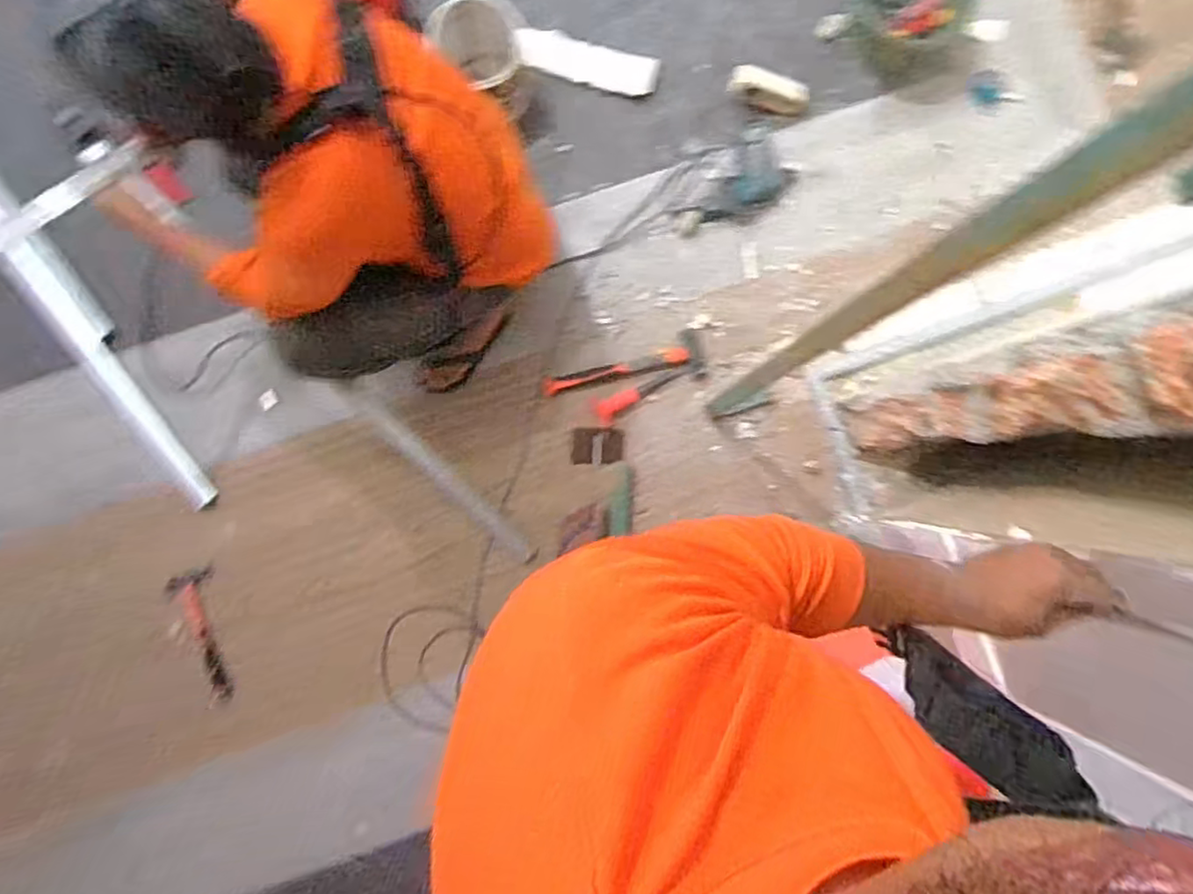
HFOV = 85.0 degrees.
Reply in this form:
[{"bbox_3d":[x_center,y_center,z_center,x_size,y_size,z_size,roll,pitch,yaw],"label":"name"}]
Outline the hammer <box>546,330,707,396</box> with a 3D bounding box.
[{"bbox_3d":[0.063,-0.184,1.507,0.373,0.026,0.110,-11,89,-4],"label":"hammer"}]

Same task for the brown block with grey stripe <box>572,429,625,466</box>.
[{"bbox_3d":[0.003,0.001,1.511,0.115,0.010,0.084,4,88,-3],"label":"brown block with grey stripe"}]

